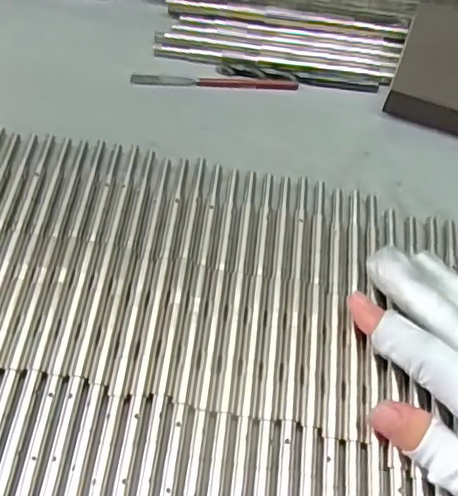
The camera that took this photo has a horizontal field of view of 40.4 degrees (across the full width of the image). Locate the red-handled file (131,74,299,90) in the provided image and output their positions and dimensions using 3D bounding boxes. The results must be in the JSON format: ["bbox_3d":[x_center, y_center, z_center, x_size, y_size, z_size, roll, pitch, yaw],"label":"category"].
[{"bbox_3d":[-0.009,-0.108,0.403,0.106,0.004,0.010,1,57,-4],"label":"red-handled file"}]

